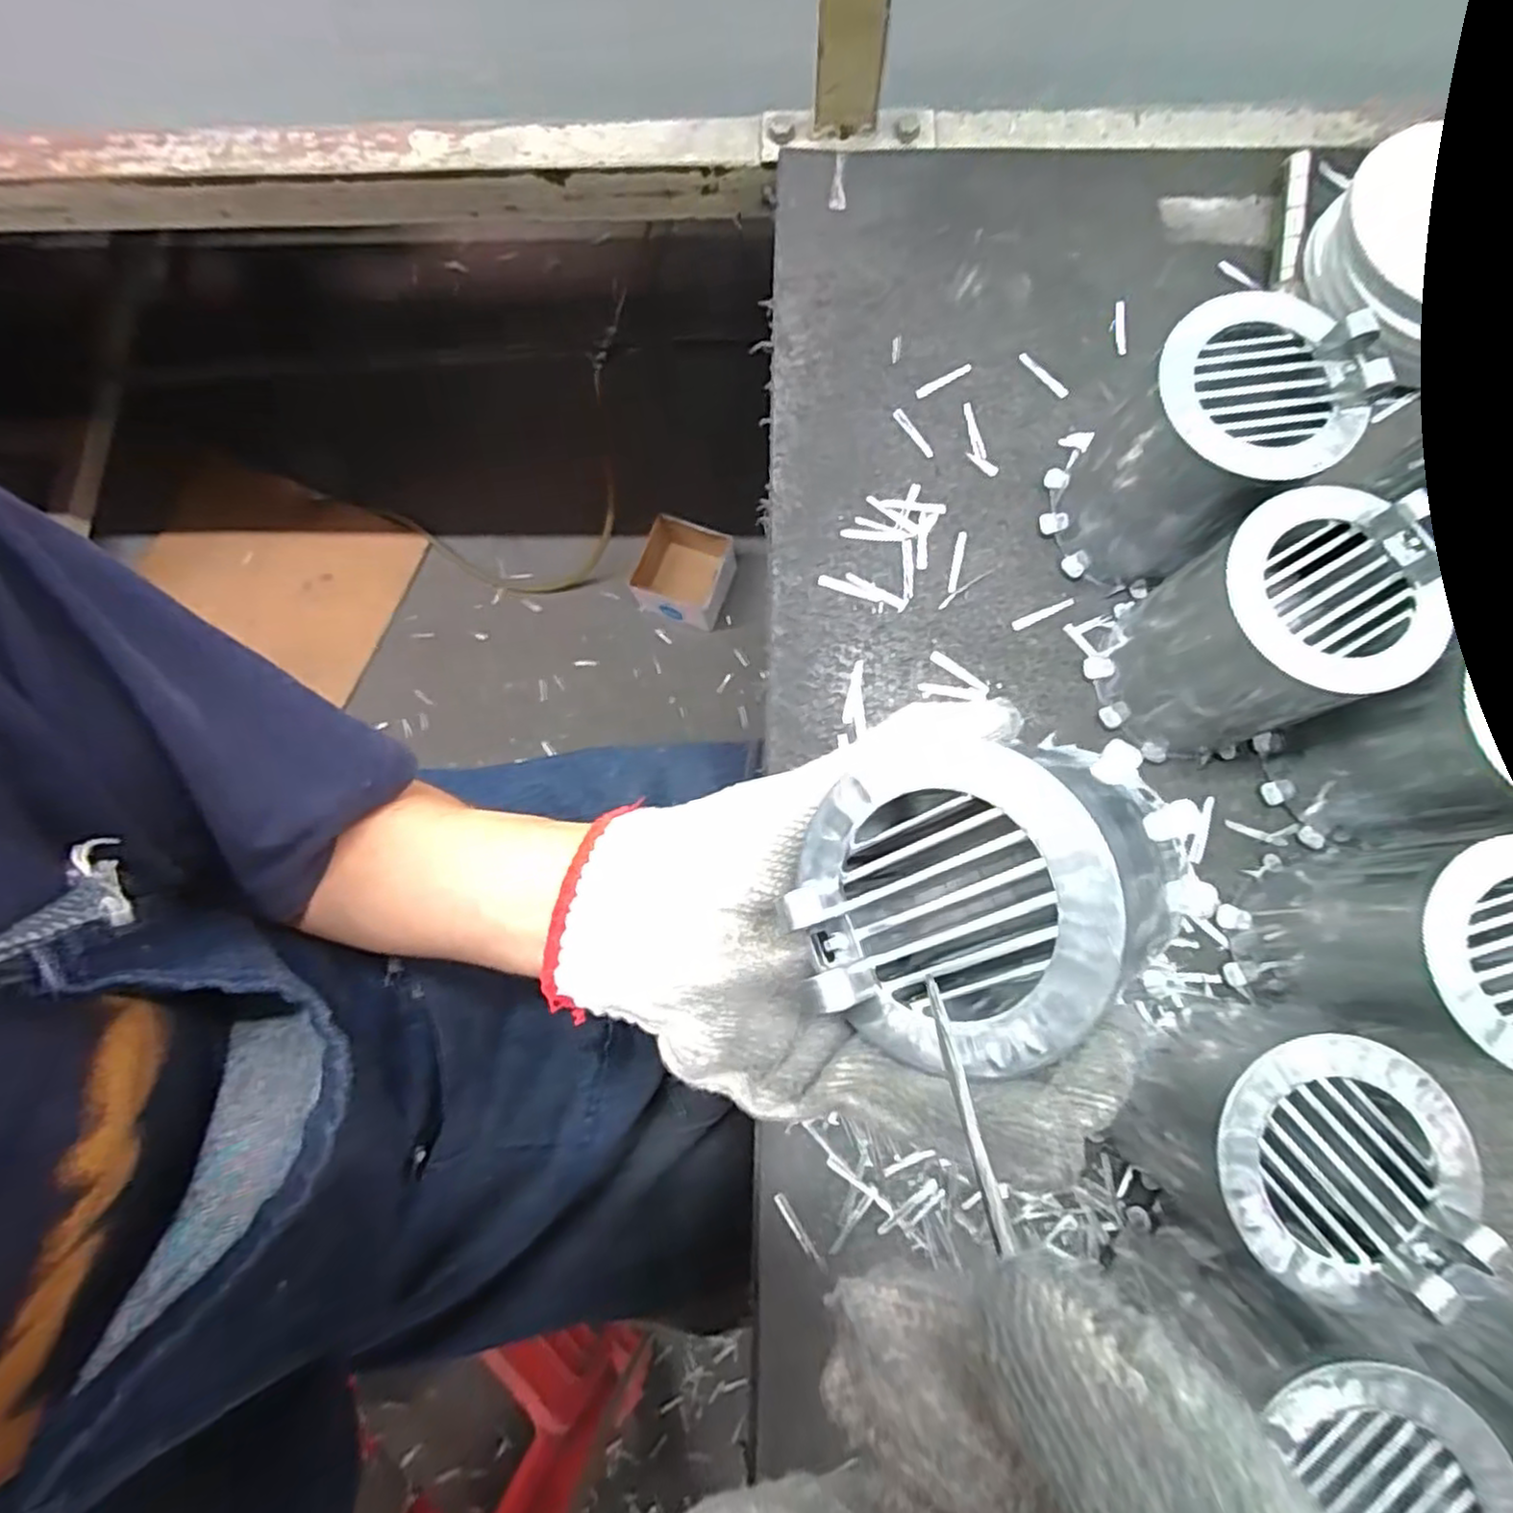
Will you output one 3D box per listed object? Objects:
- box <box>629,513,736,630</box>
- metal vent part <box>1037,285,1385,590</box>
[{"bbox_3d":[-0.119,-0.304,1.184,0.147,0.094,0.140,21,81,6],"label":"box"},{"bbox_3d":[0.210,-0.150,0.352,0.084,0.120,0.091,0,79,1],"label":"metal vent part"}]

